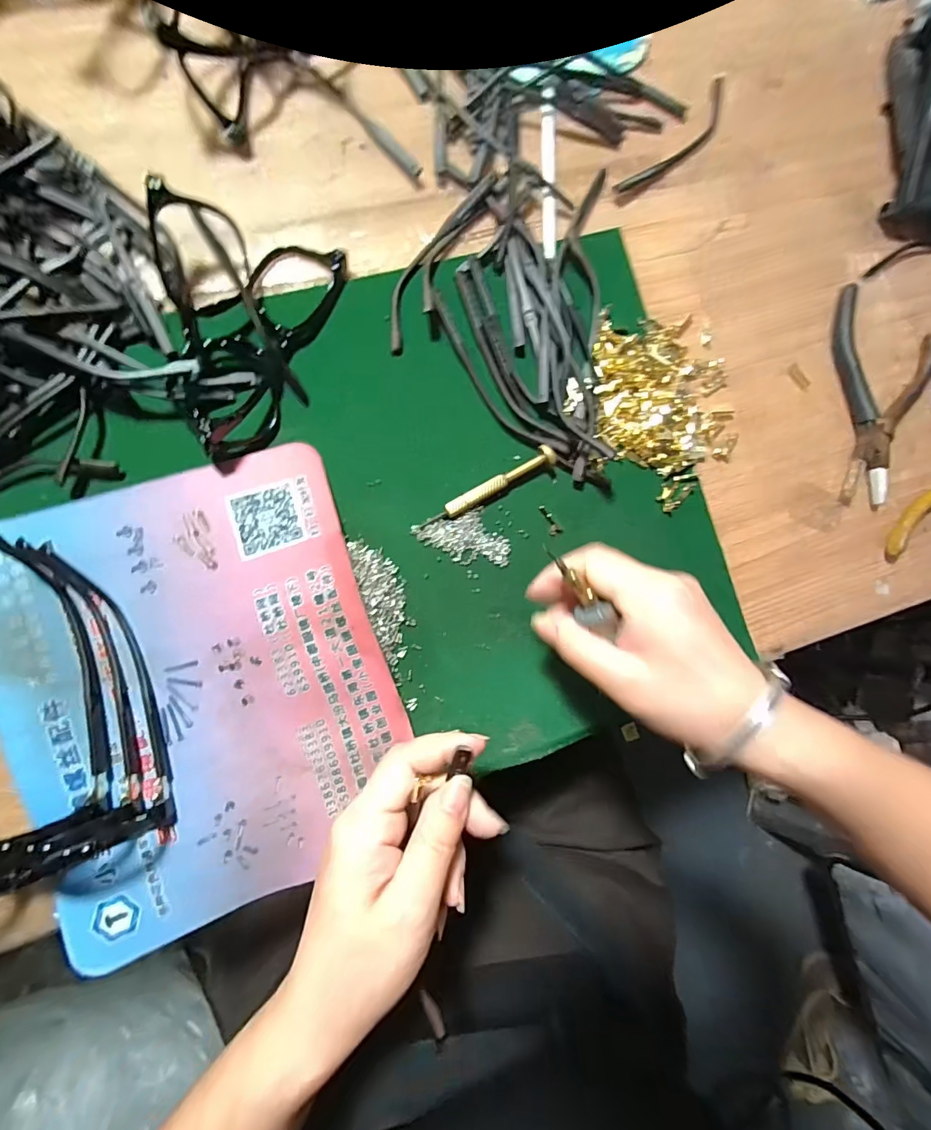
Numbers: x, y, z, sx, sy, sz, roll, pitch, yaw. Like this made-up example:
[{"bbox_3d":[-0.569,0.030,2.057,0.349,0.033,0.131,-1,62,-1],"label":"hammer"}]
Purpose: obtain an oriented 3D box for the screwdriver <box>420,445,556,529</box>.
[{"bbox_3d":[0.015,-0.046,0.294,0.090,0.013,0.013,-32,90,-9],"label":"screwdriver"}]

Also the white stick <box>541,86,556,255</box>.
[{"bbox_3d":[0.055,-0.262,0.319,0.010,0.004,0.121,2,85,-8],"label":"white stick"}]

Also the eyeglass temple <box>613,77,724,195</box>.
[{"bbox_3d":[0.152,-0.299,0.339,0.023,0.006,0.128,41,81,-3],"label":"eyeglass temple"}]

